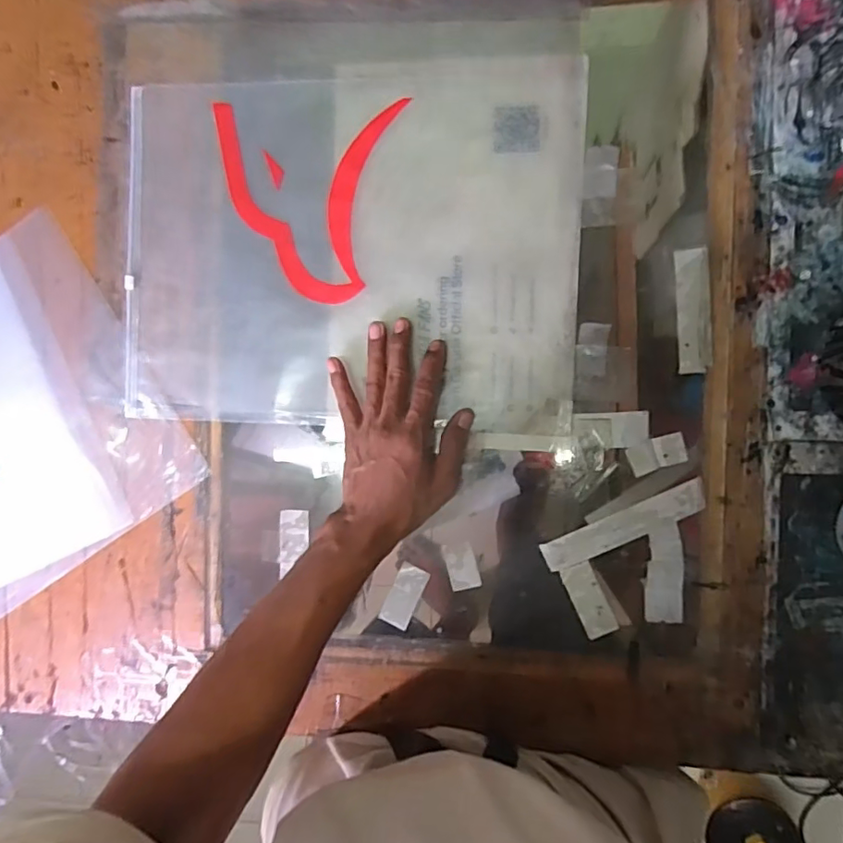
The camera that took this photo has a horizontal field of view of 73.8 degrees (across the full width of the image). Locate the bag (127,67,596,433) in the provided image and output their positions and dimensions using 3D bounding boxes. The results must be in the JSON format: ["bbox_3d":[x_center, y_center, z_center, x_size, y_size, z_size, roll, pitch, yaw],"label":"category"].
[{"bbox_3d":[-0.067,-0.147,0.489,0.395,0.009,0.293,2,93,7],"label":"bag"}]

